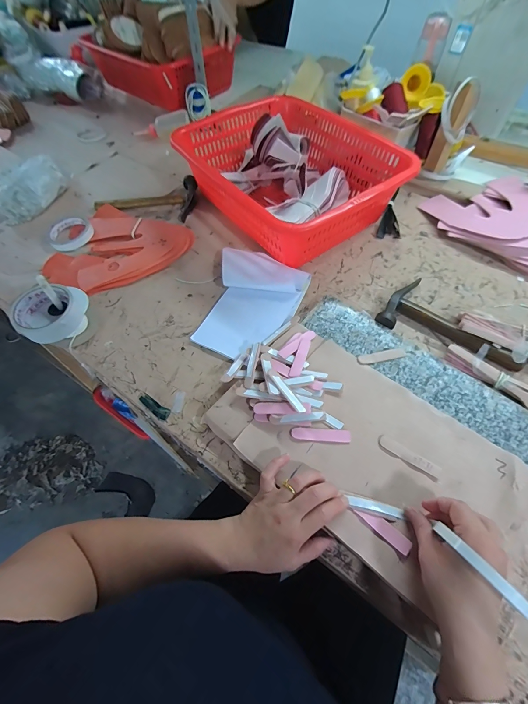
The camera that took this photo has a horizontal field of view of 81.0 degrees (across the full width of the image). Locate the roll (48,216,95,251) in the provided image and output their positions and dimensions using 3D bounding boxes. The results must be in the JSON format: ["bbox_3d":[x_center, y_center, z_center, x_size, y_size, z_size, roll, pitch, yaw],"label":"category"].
[{"bbox_3d":[-0.423,-0.258,0.677,0.087,0.026,0.087,-1,59,1],"label":"roll"}]

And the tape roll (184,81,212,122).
[{"bbox_3d":[-0.186,-0.703,0.868,0.067,0.076,0.028,-10,58,-5],"label":"tape roll"}]

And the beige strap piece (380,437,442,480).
[{"bbox_3d":[0.190,0.136,0.402,0.077,0.006,0.017,32,65,19],"label":"beige strap piece"}]

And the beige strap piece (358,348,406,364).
[{"bbox_3d":[0.185,0.006,0.485,0.076,0.004,0.017,-12,59,-5],"label":"beige strap piece"}]

